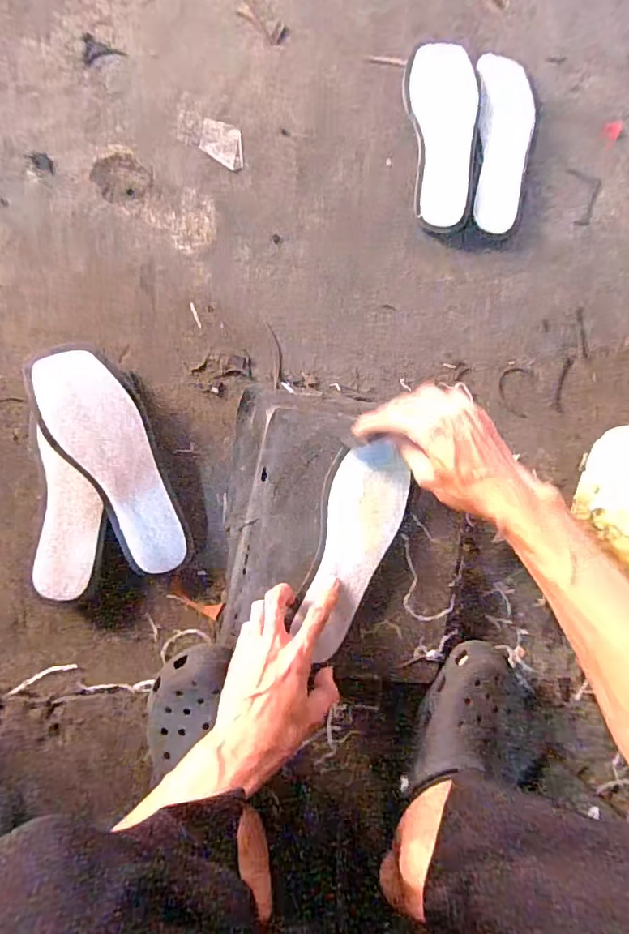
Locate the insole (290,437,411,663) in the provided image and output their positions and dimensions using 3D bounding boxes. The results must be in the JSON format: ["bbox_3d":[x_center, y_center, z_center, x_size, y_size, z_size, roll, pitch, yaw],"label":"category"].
[{"bbox_3d":[0.041,0.085,0.523,0.086,0.017,0.226,17,85,-5],"label":"insole"}]

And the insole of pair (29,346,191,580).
[{"bbox_3d":[-0.203,-0.005,0.512,0.086,0.011,0.245,-32,99,-16],"label":"insole of pair"}]

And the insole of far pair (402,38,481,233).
[{"bbox_3d":[0.166,-0.430,0.623,0.089,0.018,0.256,-5,85,10],"label":"insole of far pair"}]

